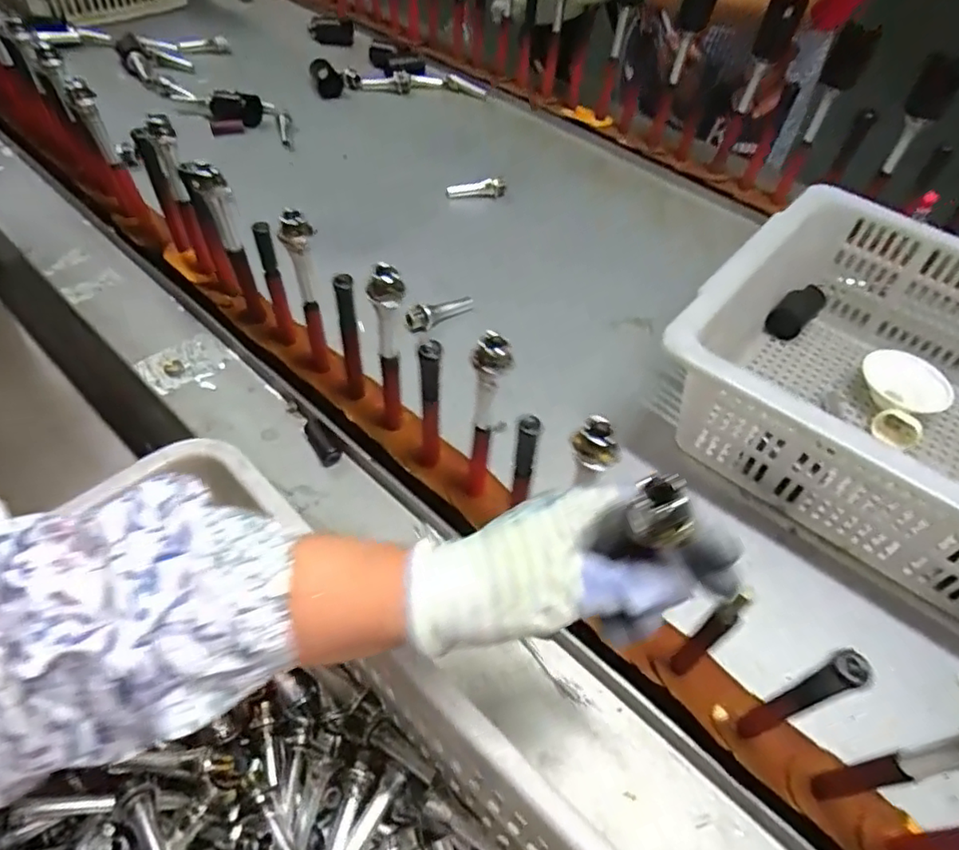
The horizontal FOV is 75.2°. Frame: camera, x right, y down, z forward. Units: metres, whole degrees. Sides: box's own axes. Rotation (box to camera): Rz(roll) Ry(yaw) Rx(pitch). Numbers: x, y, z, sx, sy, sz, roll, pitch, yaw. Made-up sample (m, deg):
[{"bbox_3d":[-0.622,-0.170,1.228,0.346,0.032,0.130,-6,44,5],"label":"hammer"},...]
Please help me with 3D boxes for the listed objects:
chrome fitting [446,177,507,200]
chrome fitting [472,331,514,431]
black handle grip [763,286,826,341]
[{"bbox_3d":[-0.004,-0.323,0.853,0.083,0.019,0.020,-13,53,-13],"label":"chrome fitting"},{"bbox_3d":[0.007,-0.028,0.421,0.024,0.075,0.019,3,51,0],"label":"chrome fitting"},{"bbox_3d":[0.374,-0.134,0.728,0.092,0.034,0.034,-37,62,-27],"label":"black handle grip"}]

